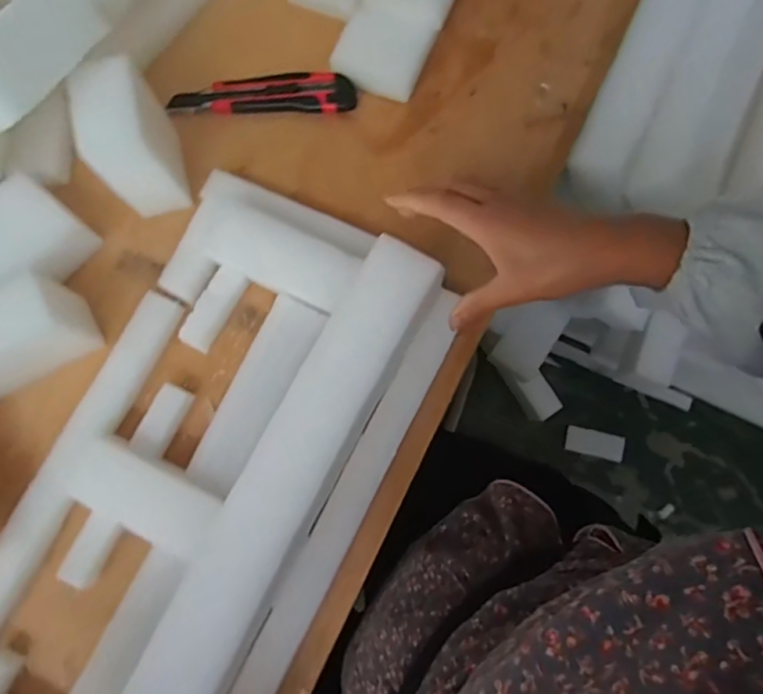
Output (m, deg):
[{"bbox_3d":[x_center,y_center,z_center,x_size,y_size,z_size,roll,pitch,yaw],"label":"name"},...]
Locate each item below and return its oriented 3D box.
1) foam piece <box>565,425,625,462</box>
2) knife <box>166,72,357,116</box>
[{"bbox_3d":[0.438,0.197,1.107,0.120,0.013,0.050,12,79,4],"label":"foam piece"},{"bbox_3d":[-0.117,-0.249,0.534,0.179,0.018,0.040,-1,78,1],"label":"knife"}]

